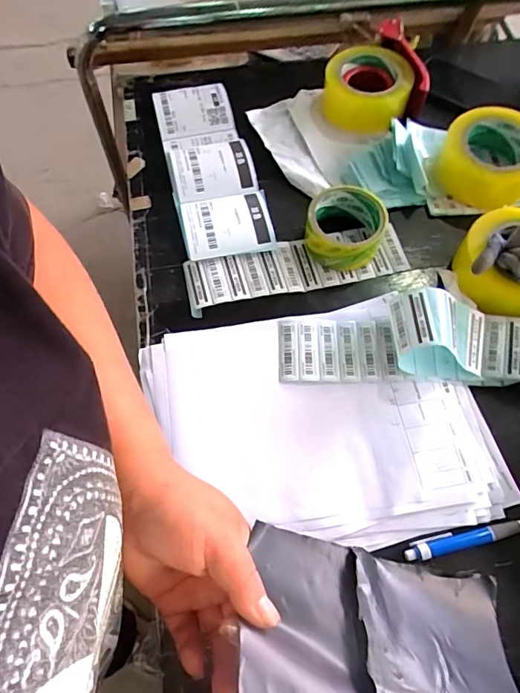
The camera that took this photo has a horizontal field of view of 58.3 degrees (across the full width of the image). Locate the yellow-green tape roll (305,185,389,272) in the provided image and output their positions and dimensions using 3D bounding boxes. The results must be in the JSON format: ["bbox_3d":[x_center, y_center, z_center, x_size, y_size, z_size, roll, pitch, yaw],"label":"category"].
[{"bbox_3d":[0.100,-0.139,0.548,0.090,0.041,0.088,0,66,0],"label":"yellow-green tape roll"}]

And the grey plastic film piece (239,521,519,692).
[{"bbox_3d":[0.082,0.189,0.293,0.199,0.010,0.110,20,39,-16],"label":"grey plastic film piece"}]

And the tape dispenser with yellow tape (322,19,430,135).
[{"bbox_3d":[0.160,-0.388,0.653,0.138,0.055,0.162,6,66,2],"label":"tape dispenser with yellow tape"}]

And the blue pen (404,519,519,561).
[{"bbox_3d":[0.194,0.175,0.424,0.127,0.008,0.016,-10,66,-5],"label":"blue pen"}]

